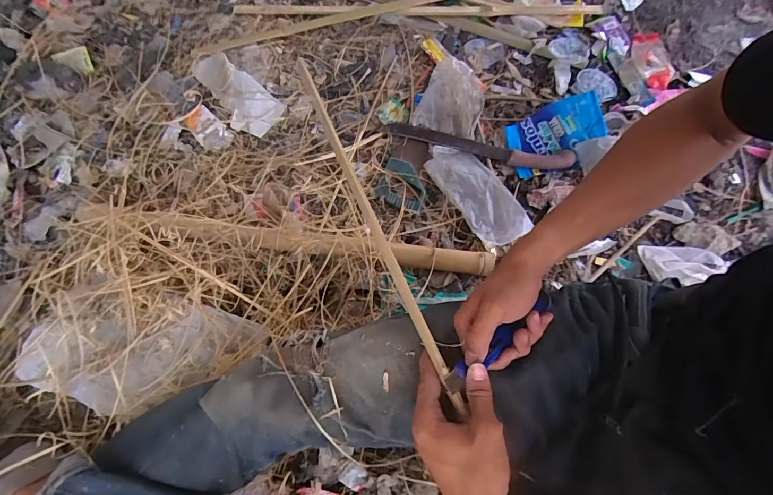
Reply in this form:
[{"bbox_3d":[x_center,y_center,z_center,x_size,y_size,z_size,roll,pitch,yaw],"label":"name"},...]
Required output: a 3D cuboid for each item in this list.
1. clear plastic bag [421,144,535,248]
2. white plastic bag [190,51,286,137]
[{"bbox_3d":[0.185,-0.118,0.821,0.109,0.022,0.259,-31,70,-9],"label":"clear plastic bag"},{"bbox_3d":[-0.355,-0.362,0.913,0.270,0.034,0.111,41,76,17],"label":"white plastic bag"}]

